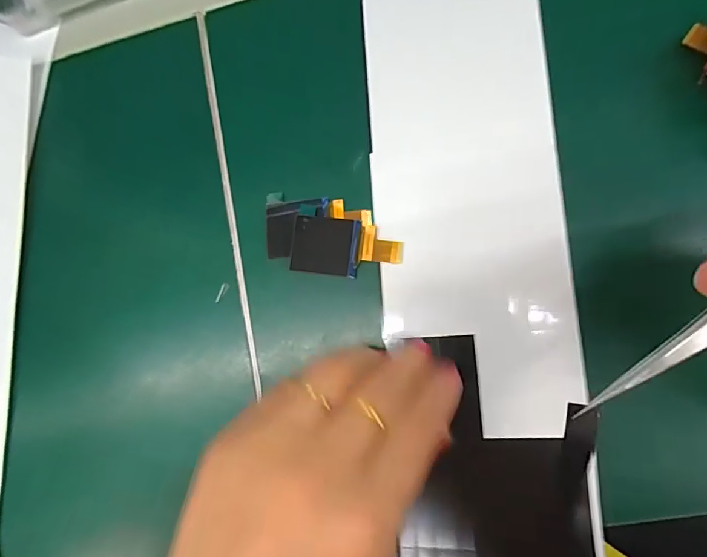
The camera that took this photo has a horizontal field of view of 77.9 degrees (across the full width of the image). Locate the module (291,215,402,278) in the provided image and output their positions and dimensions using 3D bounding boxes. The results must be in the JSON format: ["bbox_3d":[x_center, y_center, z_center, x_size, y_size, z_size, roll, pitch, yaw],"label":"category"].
[{"bbox_3d":[-0.003,-0.015,0.208,0.052,0.004,0.027,7,84,8],"label":"module"}]

